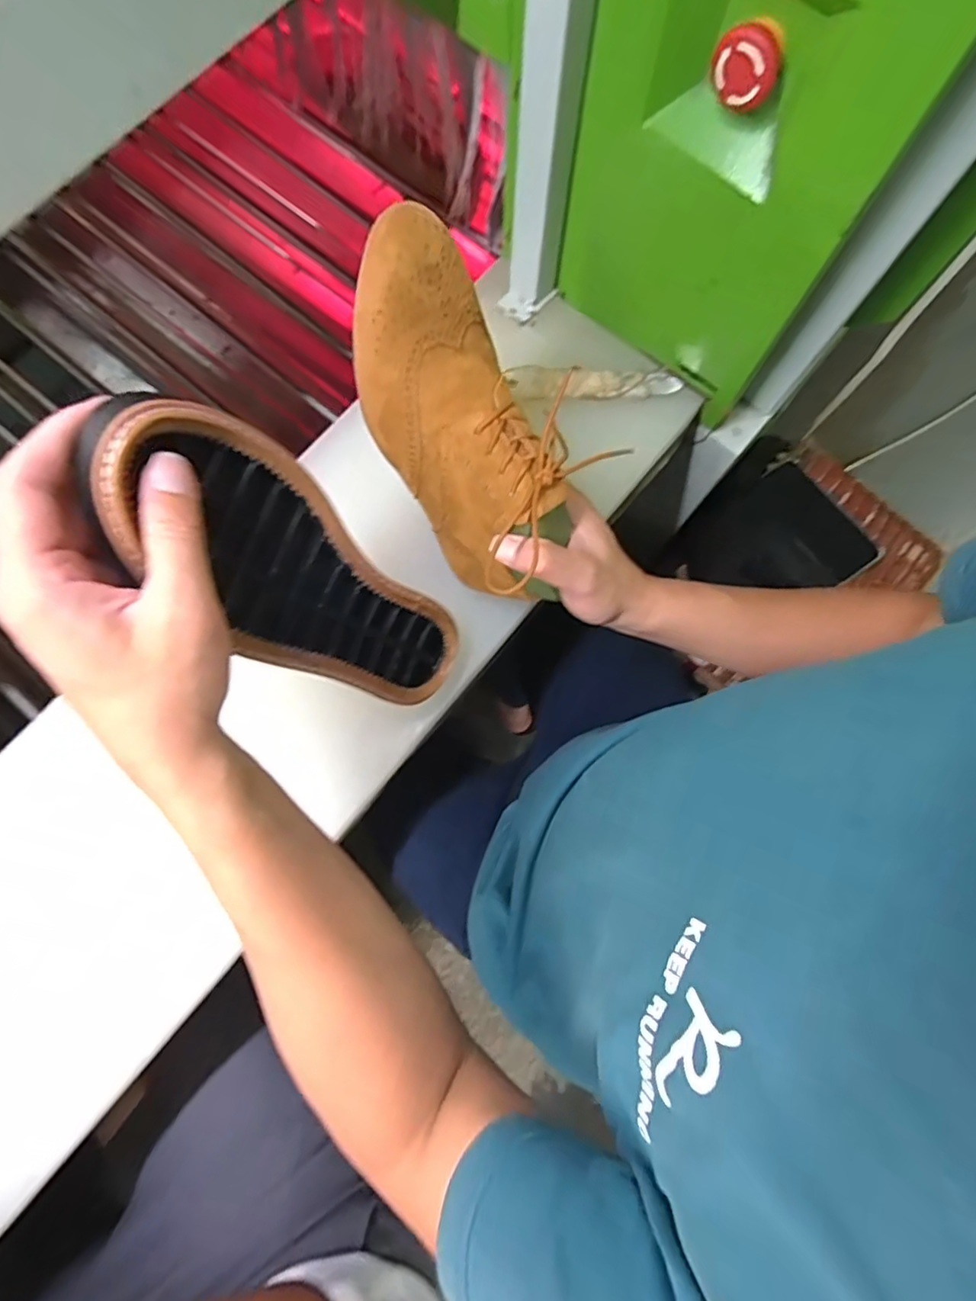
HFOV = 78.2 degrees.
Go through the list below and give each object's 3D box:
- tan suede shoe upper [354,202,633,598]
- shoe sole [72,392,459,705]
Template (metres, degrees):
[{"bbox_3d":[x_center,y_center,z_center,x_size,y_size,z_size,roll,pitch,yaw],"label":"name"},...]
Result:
[{"bbox_3d":[-0.005,-0.131,0.369,0.107,0.232,0.071,-26,36,-5],"label":"tan suede shoe upper"},{"bbox_3d":[-0.100,-0.034,0.346,0.019,0.259,0.089,26,78,37],"label":"shoe sole"}]

